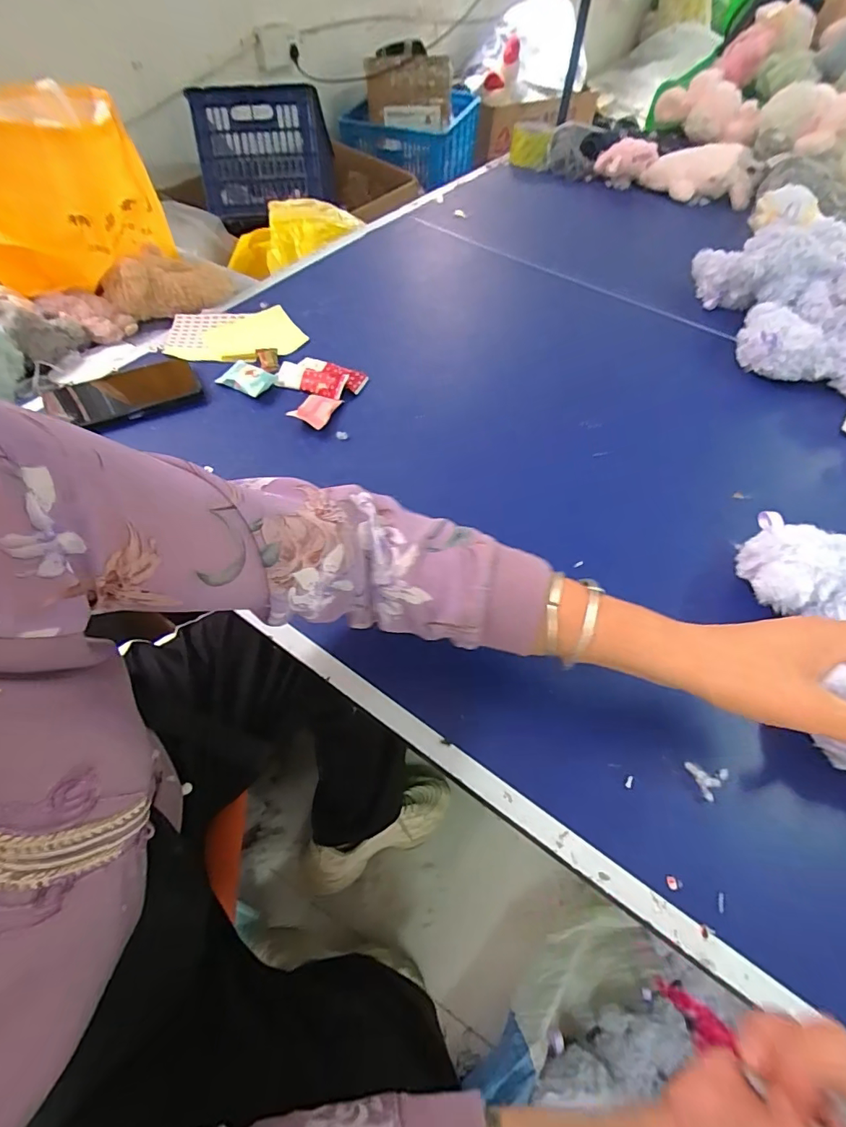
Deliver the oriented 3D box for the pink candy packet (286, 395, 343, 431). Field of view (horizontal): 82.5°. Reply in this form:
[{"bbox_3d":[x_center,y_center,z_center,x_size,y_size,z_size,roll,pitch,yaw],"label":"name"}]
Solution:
[{"bbox_3d":[-0.126,-0.186,0.576,0.043,0.016,0.062,22,58,11],"label":"pink candy packet"}]

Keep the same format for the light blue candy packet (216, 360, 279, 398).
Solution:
[{"bbox_3d":[-0.219,-0.233,0.602,0.065,0.016,0.043,26,59,14],"label":"light blue candy packet"}]

